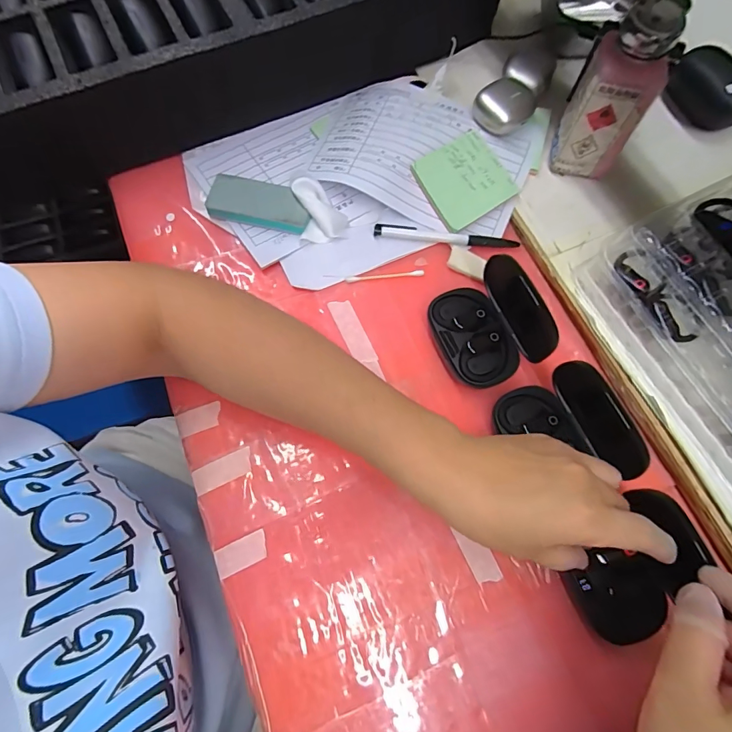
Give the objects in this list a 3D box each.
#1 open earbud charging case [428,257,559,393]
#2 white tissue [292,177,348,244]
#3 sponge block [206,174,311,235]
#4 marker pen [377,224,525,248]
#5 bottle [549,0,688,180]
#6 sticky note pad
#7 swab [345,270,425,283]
[{"bbox_3d":[0.099,-0.034,0.333,0.084,0.054,0.089,-21,73,-9],"label":"open earbud charging case"},{"bbox_3d":[-0.042,-0.145,0.383,0.043,0.023,0.059,-10,72,-5],"label":"white tissue"},{"bbox_3d":[-0.097,-0.149,0.381,0.092,0.021,0.043,11,71,2],"label":"sponge block"},{"bbox_3d":[0.076,-0.120,0.389,0.134,0.012,0.014,6,71,0],"label":"marker pen"},{"bbox_3d":[0.206,-0.224,0.352,0.057,0.127,0.048,23,72,6],"label":"bottle"},{"bbox_3d":[0.095,-0.178,0.396,0.076,0.008,0.076,-31,85,-3],"label":"sticky note pad"},{"bbox_3d":[0.017,-0.082,0.380,0.073,0.006,0.005,-8,72,-3],"label":"swab"}]

